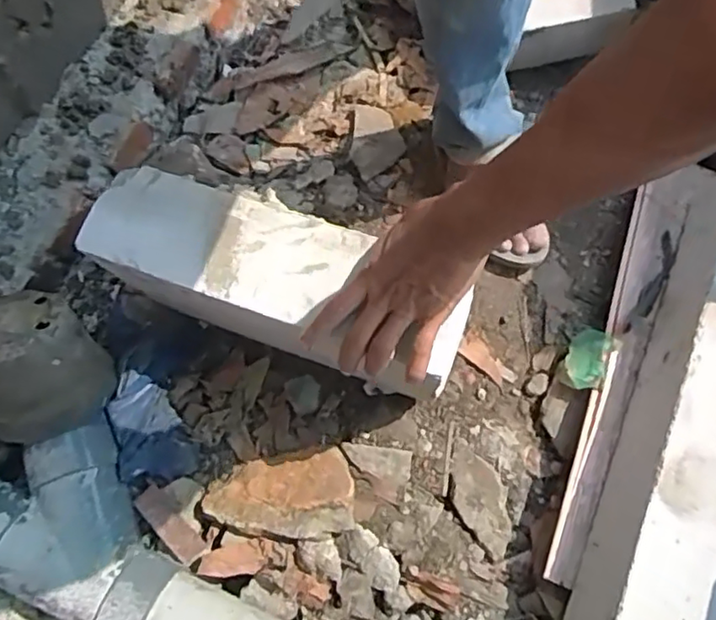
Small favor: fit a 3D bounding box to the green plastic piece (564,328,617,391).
[{"bbox_3d":[0.269,0.056,0.727,0.044,0.031,0.078,26,73,9],"label":"green plastic piece"}]

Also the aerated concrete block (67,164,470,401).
[{"bbox_3d":[-0.075,-0.022,0.611,0.355,0.124,0.112,23,73,9],"label":"aerated concrete block"}]

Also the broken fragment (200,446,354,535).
[{"bbox_3d":[-0.086,0.206,0.681,0.156,0.027,0.084,-8,71,-2],"label":"broken fragment"}]

